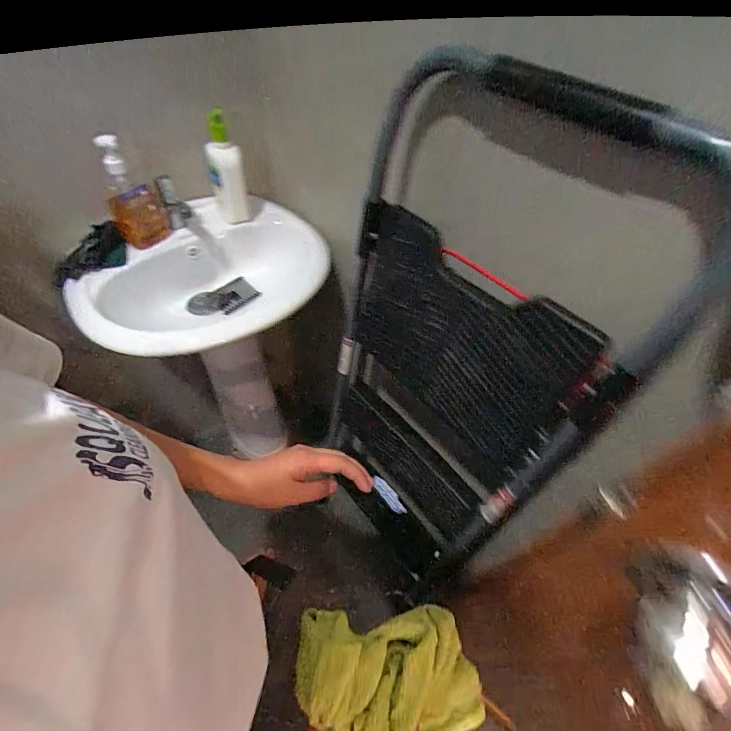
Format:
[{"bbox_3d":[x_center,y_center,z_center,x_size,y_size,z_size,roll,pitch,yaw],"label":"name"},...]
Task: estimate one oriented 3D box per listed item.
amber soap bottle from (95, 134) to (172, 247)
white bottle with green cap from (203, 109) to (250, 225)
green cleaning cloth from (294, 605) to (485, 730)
[{"bbox_3d":[-0.436,-0.323,0.716,0.095,0.181,0.075,-22,57,-21],"label":"amber soap bottle"},{"bbox_3d":[-0.281,-0.395,0.763,0.066,0.203,0.072,-11,53,-14],"label":"white bottle with green cap"},{"bbox_3d":[0.023,0.266,0.327,0.160,0.072,0.095,0,51,-5],"label":"green cleaning cloth"}]

